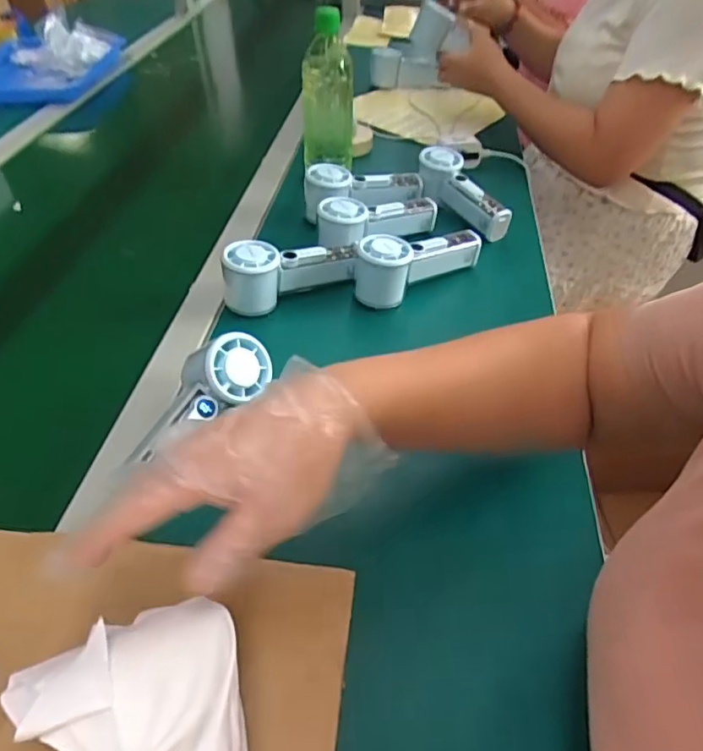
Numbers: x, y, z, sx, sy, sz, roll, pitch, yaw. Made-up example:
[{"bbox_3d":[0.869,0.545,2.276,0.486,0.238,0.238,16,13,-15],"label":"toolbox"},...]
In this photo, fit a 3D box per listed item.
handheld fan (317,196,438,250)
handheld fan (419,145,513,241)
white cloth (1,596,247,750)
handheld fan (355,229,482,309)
[{"bbox_3d":[0.032,-0.181,0.651,0.164,0.045,0.054,-14,45,-31],"label":"handheld fan"},{"bbox_3d":[0.138,-0.232,0.706,0.053,0.057,0.143,-20,47,-18],"label":"handheld fan"},{"bbox_3d":[-0.094,0.174,0.258,0.101,0.041,0.124,-20,48,-18],"label":"white cloth"},{"bbox_3d":[0.071,-0.129,0.599,0.150,0.058,0.051,-32,52,-28],"label":"handheld fan"}]

